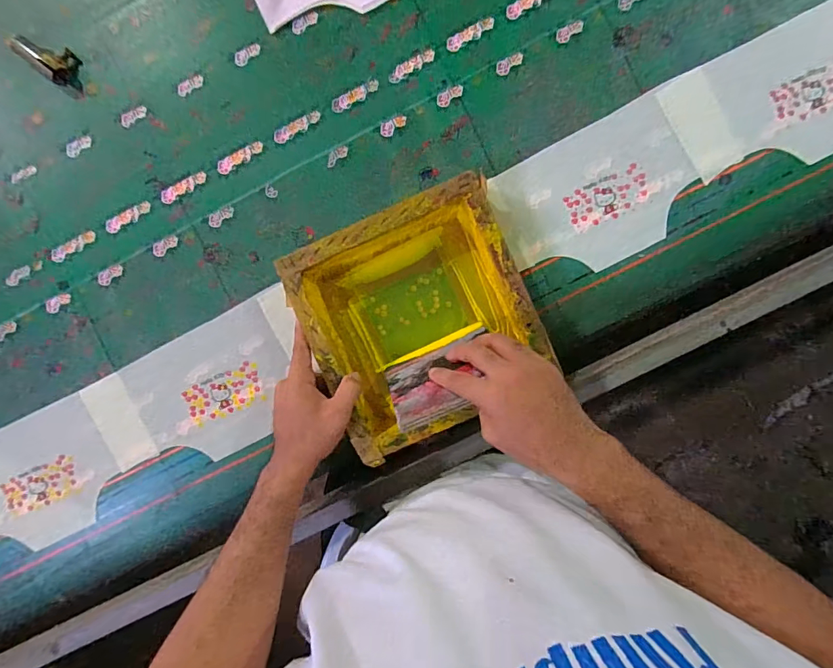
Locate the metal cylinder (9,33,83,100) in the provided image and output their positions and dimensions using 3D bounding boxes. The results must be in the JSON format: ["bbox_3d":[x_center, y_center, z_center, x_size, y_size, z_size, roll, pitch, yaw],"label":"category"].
[{"bbox_3d":[-0.425,-0.320,0.506,0.096,0.013,0.041,39,92,1],"label":"metal cylinder"}]

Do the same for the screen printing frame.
[{"bbox_3d":[0.004,-0.015,0.494,0.239,0.051,0.239,-23,90,3],"label":"screen printing frame"}]

